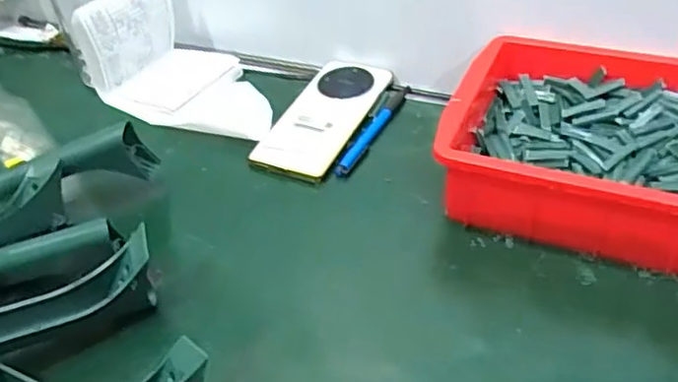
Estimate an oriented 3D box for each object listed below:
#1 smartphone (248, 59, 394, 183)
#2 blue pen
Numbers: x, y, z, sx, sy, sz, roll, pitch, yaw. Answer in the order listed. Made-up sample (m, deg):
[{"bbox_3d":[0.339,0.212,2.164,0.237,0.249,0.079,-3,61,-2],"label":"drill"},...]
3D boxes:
[{"bbox_3d":[-0.014,-0.071,0.592,0.072,0.006,0.157,18,53,21],"label":"smartphone"},{"bbox_3d":[0.033,-0.058,0.583,0.013,0.008,0.132,16,46,24],"label":"blue pen"}]

